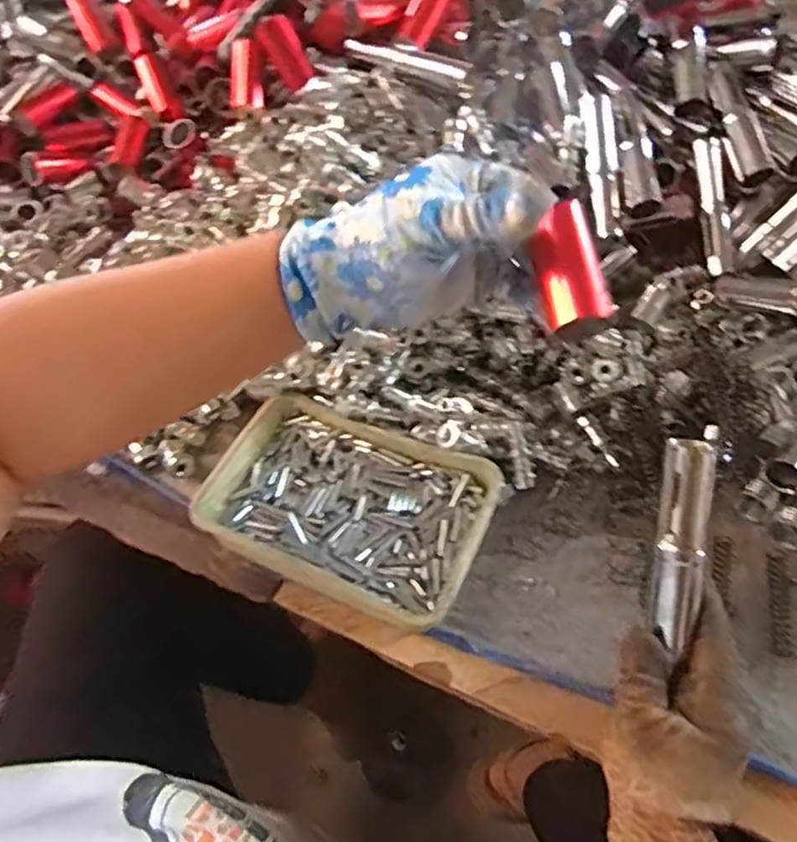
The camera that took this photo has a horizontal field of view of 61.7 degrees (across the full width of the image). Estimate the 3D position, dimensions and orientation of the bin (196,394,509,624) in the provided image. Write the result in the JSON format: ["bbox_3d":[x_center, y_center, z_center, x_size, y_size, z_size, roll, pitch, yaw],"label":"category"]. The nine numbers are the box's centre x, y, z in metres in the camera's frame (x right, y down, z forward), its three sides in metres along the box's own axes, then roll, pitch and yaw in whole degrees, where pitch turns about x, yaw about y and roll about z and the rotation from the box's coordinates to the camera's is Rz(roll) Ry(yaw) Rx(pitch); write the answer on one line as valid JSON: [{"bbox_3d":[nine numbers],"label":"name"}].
[{"bbox_3d":[-0.037,0.056,0.495,0.198,0.035,0.134,20,59,16],"label":"bin"}]

